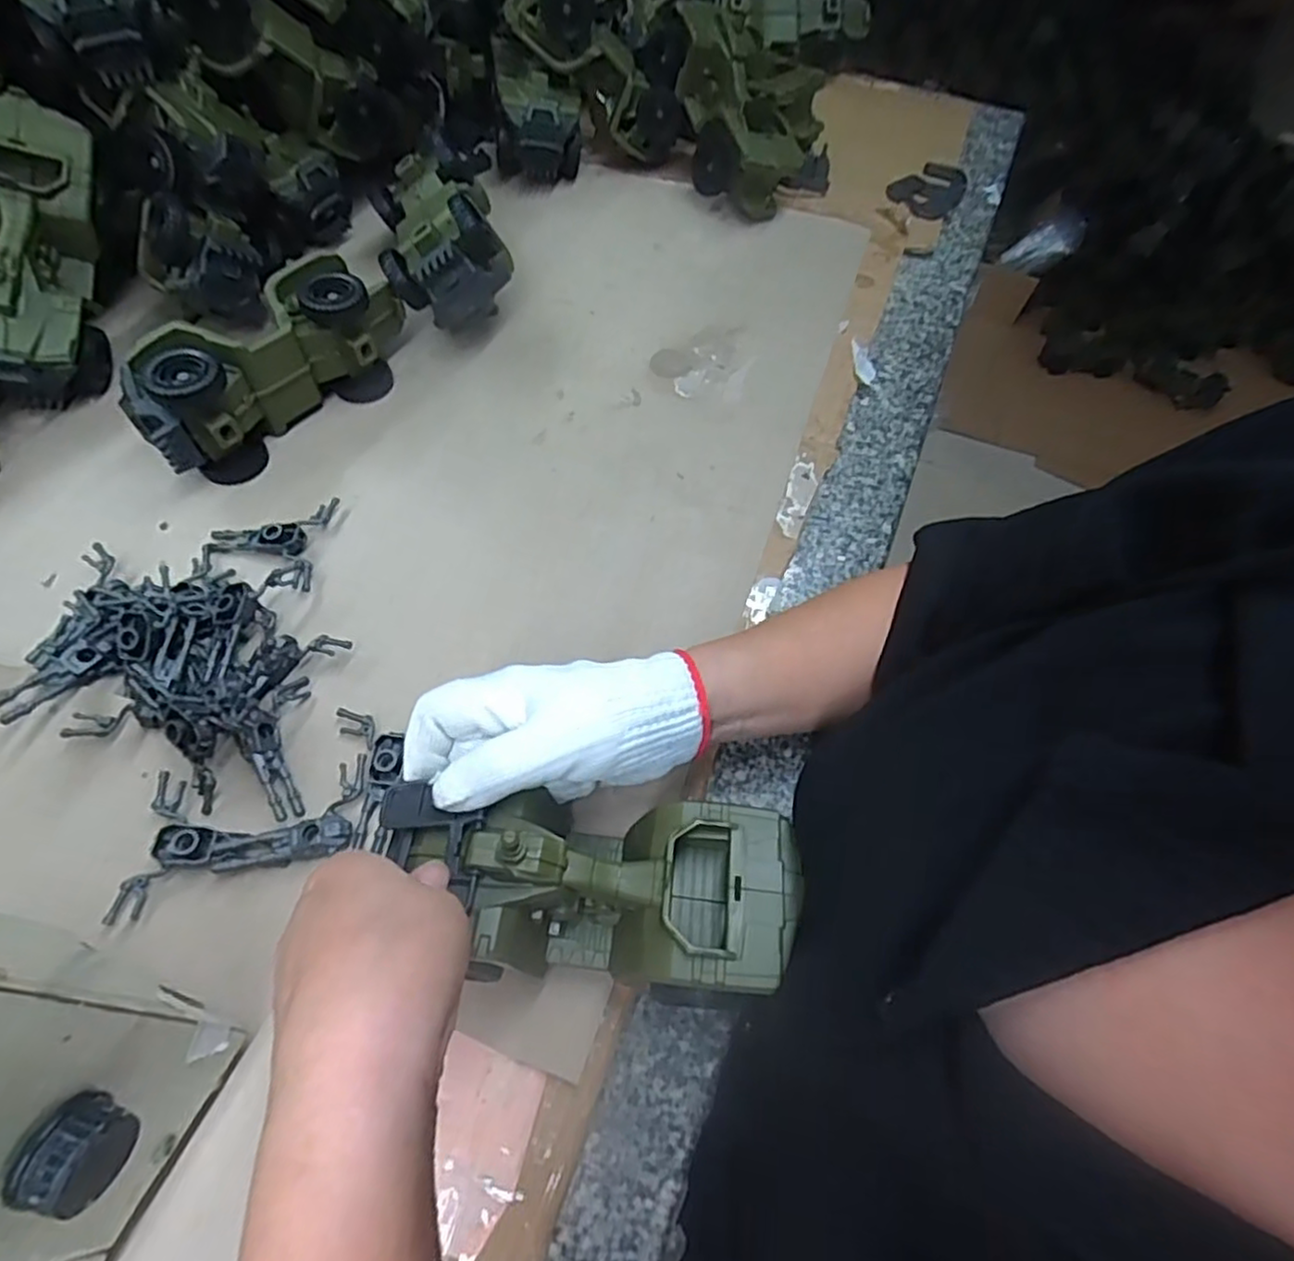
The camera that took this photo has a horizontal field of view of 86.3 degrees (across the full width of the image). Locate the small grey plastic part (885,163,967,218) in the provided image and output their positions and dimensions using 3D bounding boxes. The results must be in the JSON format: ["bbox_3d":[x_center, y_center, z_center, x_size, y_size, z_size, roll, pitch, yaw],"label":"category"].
[{"bbox_3d":[0.295,-0.459,0.713,0.116,0.015,0.060,-40,70,-23],"label":"small grey plastic part"}]

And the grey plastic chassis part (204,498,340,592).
[{"bbox_3d":[-0.249,-0.061,0.449,0.074,0.016,0.072,3,60,-2],"label":"grey plastic chassis part"}]

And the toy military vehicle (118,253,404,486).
[{"bbox_3d":[-0.259,-0.188,0.485,0.062,0.076,0.194,37,64,16],"label":"toy military vehicle"}]

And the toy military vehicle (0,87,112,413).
[{"bbox_3d":[-0.426,-0.261,0.480,0.082,0.086,0.197,0,91,-4],"label":"toy military vehicle"}]

